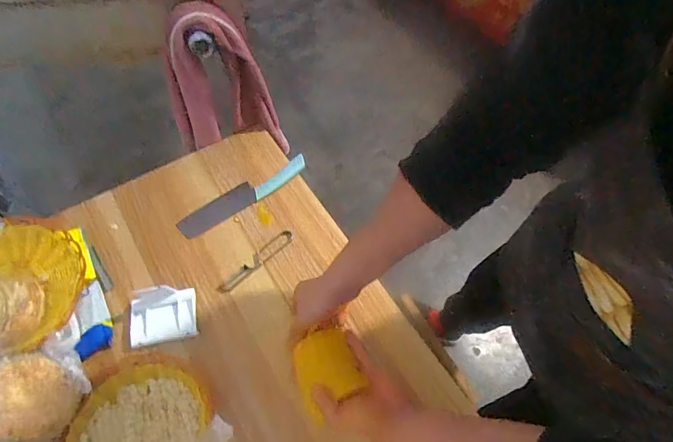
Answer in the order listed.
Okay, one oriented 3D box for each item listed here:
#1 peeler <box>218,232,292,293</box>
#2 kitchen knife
[{"bbox_3d":[-0.139,0.071,0.697,0.154,0.008,0.026,-40,70,-21],"label":"peeler"},{"bbox_3d":[-0.174,-0.052,0.758,0.259,0.020,0.052,-33,67,-18],"label":"kitchen knife"}]

